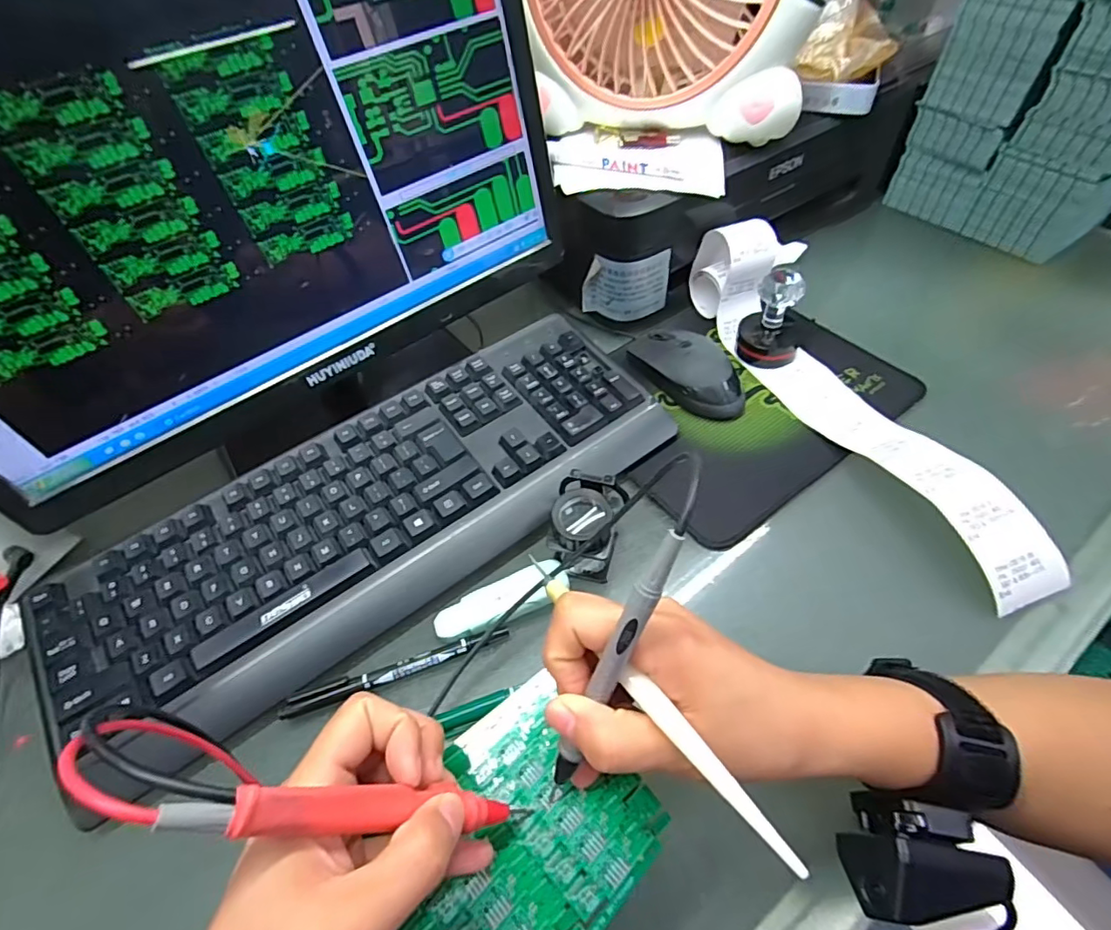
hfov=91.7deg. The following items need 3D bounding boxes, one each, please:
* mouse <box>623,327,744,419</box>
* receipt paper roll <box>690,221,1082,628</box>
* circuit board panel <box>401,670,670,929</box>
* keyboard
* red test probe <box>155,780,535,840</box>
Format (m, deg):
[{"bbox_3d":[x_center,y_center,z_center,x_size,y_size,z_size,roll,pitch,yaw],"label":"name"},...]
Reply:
[{"bbox_3d":[0.113,-0.082,0.455,0.058,0.035,0.109,-27,54,-15],"label":"mouse"},{"bbox_3d":[0.230,-0.070,0.410,0.085,0.073,0.363,-19,52,-9],"label":"receipt paper roll"},{"bbox_3d":[-0.028,0.172,0.229,0.092,0.004,0.137,36,63,29],"label":"circuit board panel"},{"bbox_3d":[-0.121,0.030,0.391,0.433,0.042,0.158,-33,56,-19],"label":"keyboard"},{"bbox_3d":[-0.062,0.126,0.197,0.012,0.142,0.014,-37,44,30],"label":"red test probe"}]

